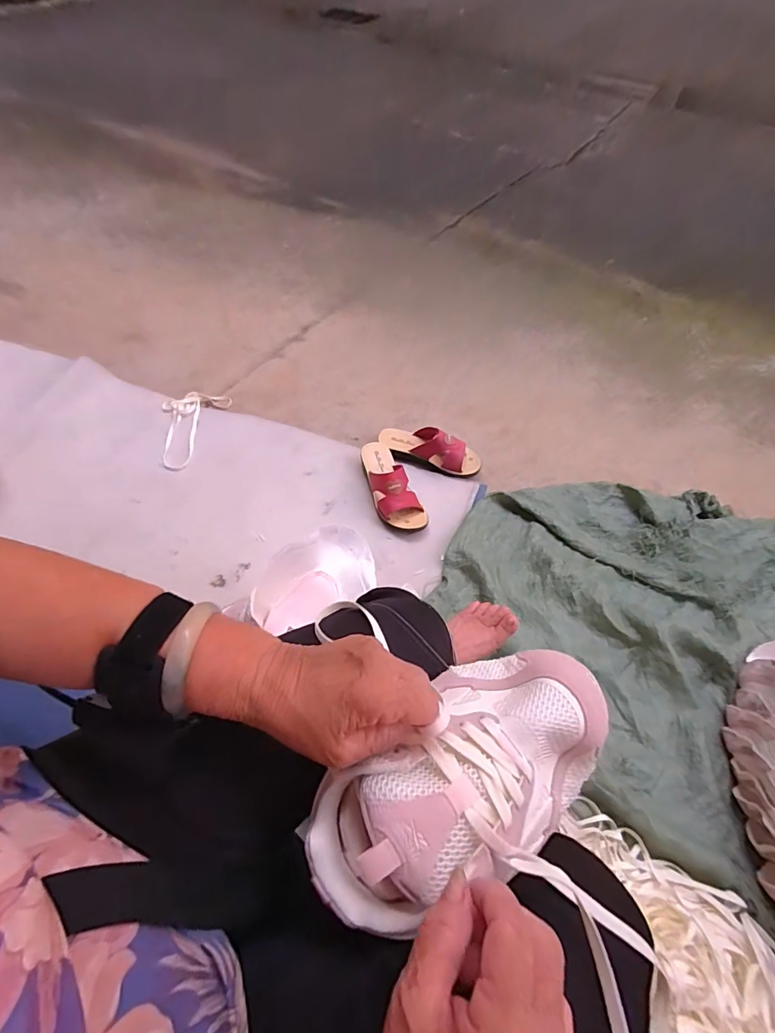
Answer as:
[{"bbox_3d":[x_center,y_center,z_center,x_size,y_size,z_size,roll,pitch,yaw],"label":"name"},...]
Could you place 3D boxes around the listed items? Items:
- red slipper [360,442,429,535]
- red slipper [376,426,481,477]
[{"bbox_3d":[0.003,-0.072,0.958,0.086,0.077,0.228,-18,59,-12],"label":"red slipper"},{"bbox_3d":[0.094,-0.153,1.038,0.232,0.071,0.081,15,58,9],"label":"red slipper"}]

